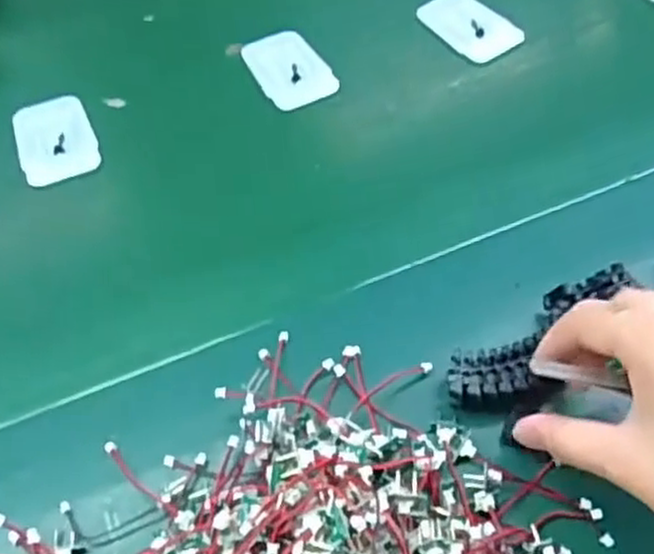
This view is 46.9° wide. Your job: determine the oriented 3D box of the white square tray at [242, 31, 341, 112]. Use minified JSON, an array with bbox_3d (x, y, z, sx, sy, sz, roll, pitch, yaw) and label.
[{"bbox_3d":[-0.025,-0.137,0.495,0.044,0.006,0.068,-23,59,-14],"label":"white square tray"}]

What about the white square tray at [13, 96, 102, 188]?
[{"bbox_3d":[-0.166,-0.083,0.461,0.046,0.004,0.060,-21,69,-22],"label":"white square tray"}]

